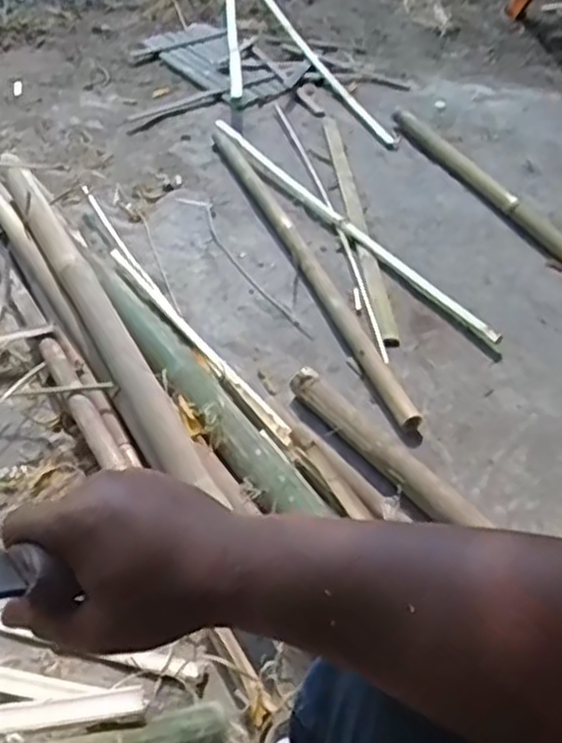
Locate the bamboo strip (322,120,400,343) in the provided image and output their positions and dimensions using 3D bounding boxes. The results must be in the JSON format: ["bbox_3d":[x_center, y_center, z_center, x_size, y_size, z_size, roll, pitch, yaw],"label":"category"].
[{"bbox_3d":[0.160,-0.374,1.665,0.040,0.019,0.981,1,43,-6],"label":"bamboo strip"}]

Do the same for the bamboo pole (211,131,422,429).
[{"bbox_3d":[0.023,-0.253,1.493,0.046,0.034,1.010,-11,45,-18],"label":"bamboo pole"}]

